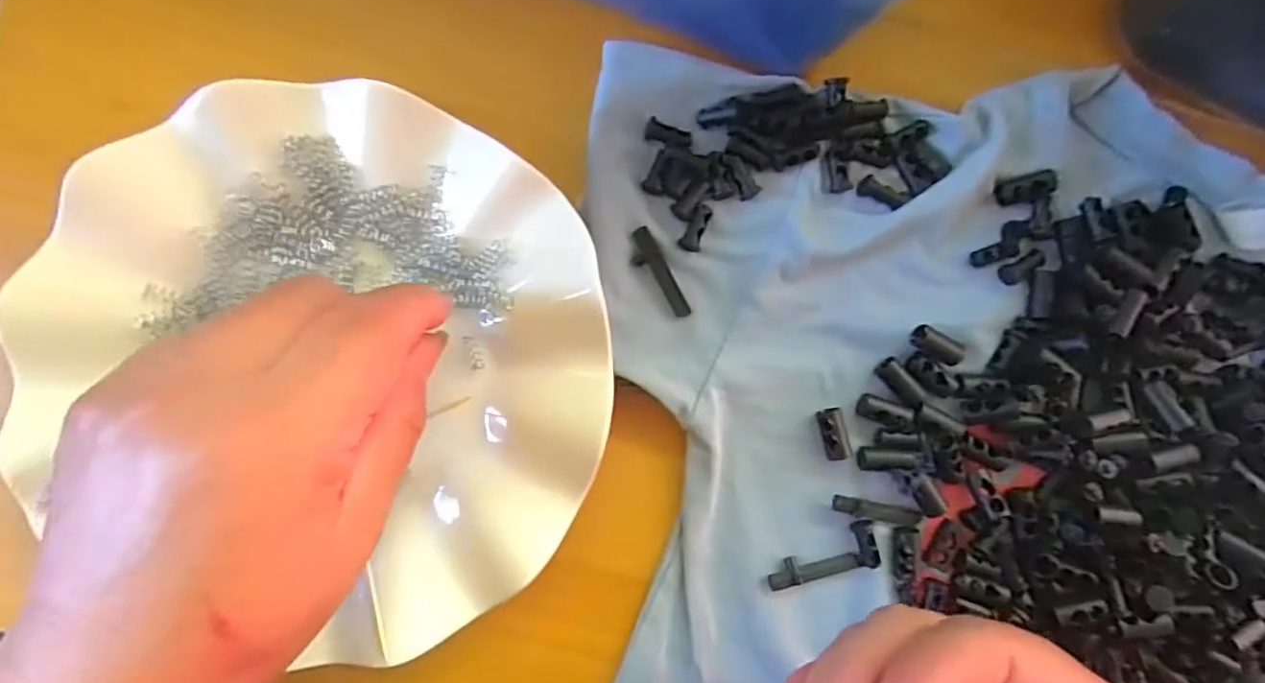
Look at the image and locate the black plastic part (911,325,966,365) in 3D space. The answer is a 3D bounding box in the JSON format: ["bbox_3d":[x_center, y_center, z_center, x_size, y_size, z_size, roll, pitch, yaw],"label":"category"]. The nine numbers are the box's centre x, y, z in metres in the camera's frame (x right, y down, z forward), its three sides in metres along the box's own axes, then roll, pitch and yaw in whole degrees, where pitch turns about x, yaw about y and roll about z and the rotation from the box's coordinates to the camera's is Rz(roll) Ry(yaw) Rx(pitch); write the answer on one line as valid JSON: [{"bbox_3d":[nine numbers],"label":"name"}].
[{"bbox_3d":[0.110,0.002,0.220,0.018,0.009,0.009,30,89,-3],"label":"black plastic part"}]

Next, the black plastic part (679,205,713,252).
[{"bbox_3d":[0.023,-0.041,0.221,0.007,0.004,0.018,22,89,-3],"label":"black plastic part"}]

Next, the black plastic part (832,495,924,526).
[{"bbox_3d":[0.090,0.062,0.224,0.035,0.004,0.007,12,89,-3],"label":"black plastic part"}]

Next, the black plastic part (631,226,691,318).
[{"bbox_3d":[0.009,-0.024,0.221,0.011,0.004,0.035,-28,91,-3],"label":"black plastic part"}]

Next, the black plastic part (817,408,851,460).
[{"bbox_3d":[0.073,0.034,0.223,0.009,0.006,0.018,-12,91,-3],"label":"black plastic part"}]

